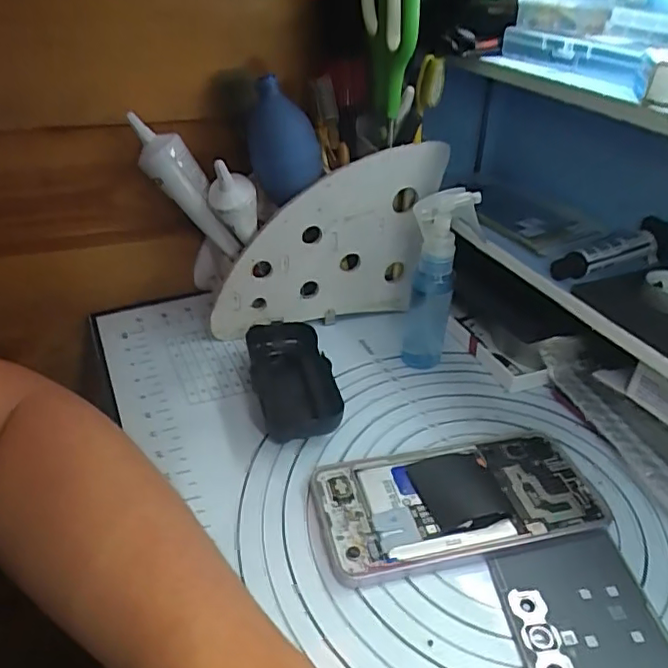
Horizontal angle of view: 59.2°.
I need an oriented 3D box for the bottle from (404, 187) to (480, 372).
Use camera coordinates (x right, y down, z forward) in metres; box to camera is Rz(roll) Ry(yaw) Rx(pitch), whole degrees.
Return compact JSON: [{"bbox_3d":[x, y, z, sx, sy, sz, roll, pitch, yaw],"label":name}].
[{"bbox_3d":[0.074,-0.041,0.430,0.036,0.137,0.042,11,36,12],"label":"bottle"}]

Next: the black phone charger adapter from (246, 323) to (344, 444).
[{"bbox_3d":[-0.029,0.032,0.409,0.052,0.026,0.101,-7,36,-13],"label":"black phone charger adapter"}]

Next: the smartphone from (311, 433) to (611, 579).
[{"bbox_3d":[0.072,0.094,0.339,0.158,0.010,0.073,-7,36,-13],"label":"smartphone"}]

